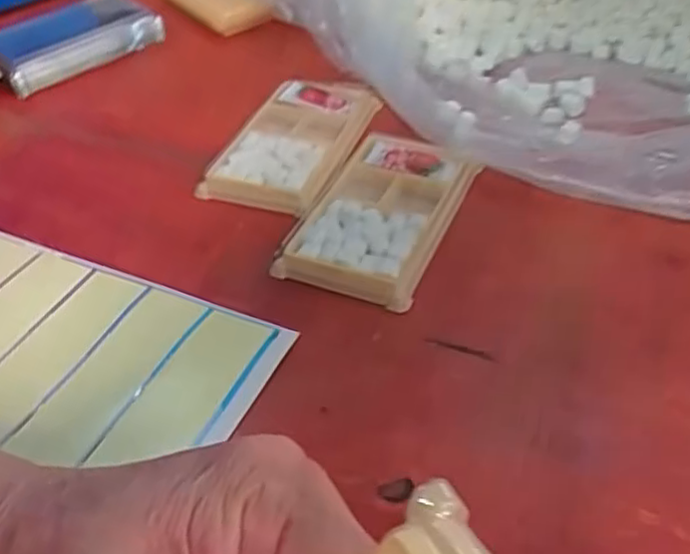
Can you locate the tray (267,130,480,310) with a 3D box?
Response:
[{"bbox_3d":[0.022,-0.041,0.408,0.082,0.011,0.134,16,48,20],"label":"tray"}]

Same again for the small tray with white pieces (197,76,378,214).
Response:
[{"bbox_3d":[-0.034,-0.097,0.472,0.082,0.016,0.143,12,47,17],"label":"small tray with white pieces"}]

